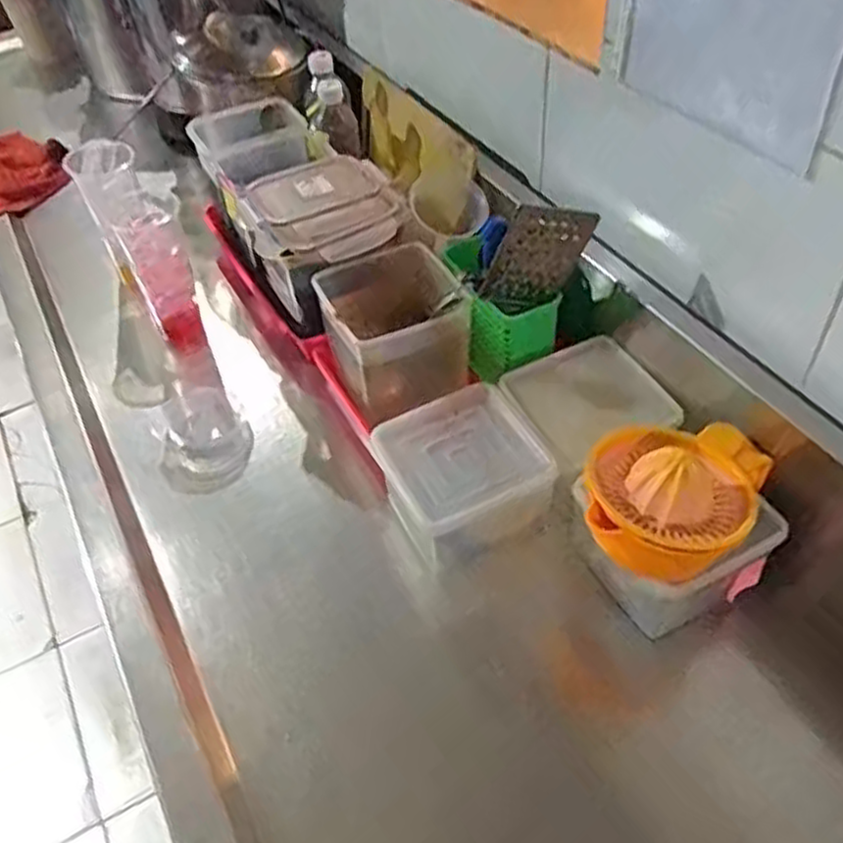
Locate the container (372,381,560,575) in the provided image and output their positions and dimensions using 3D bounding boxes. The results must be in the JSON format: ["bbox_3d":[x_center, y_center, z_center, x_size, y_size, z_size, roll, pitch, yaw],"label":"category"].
[{"bbox_3d":[0.039,0.054,0.780,0.147,0.096,0.144,-22,49,-16],"label":"container"}]

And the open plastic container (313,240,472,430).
[{"bbox_3d":[-0.028,-0.104,0.878,0.128,0.129,0.132,-20,48,-14],"label":"open plastic container"}]

